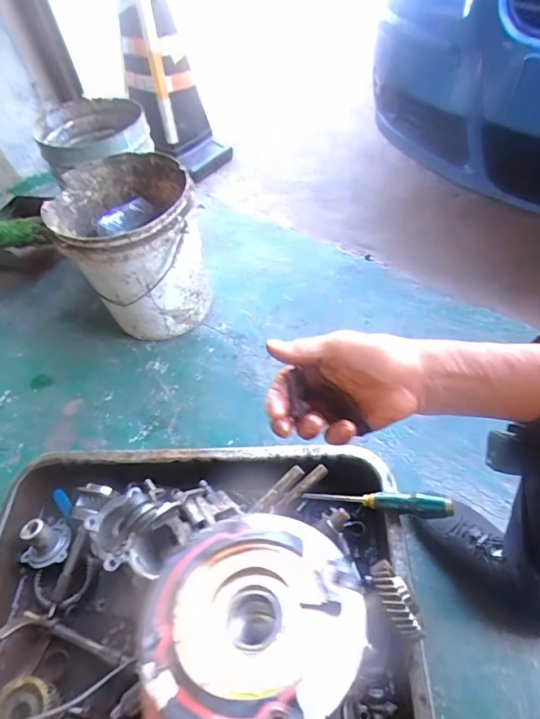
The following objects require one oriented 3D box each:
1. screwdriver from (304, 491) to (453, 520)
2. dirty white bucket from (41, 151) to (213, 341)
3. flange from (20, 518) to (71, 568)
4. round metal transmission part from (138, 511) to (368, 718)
[{"bbox_3d":[0.159,0.215,0.638,0.215,0.028,0.029,-6,49,32],"label":"screwdriver"},{"bbox_3d":[-0.284,-0.234,0.963,0.267,0.320,0.292,-3,52,4],"label":"dirty white bucket"},{"bbox_3d":[-0.370,0.299,0.699,0.069,0.056,0.075,-3,53,4],"label":"flange"},{"bbox_3d":[-0.007,0.145,0.233,0.109,0.035,0.109,-4,32,3],"label":"round metal transmission part"}]

